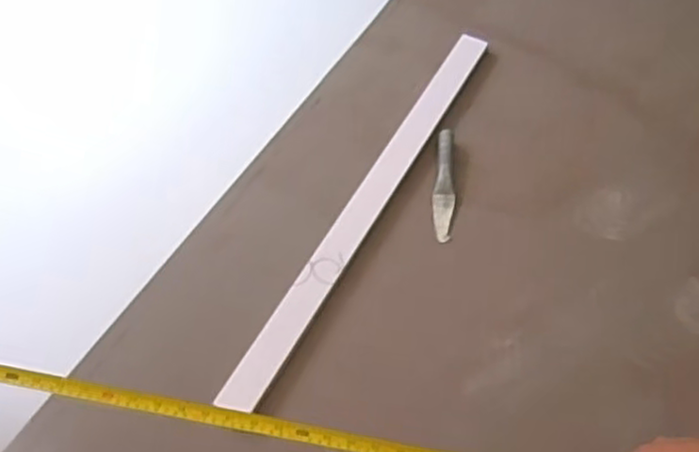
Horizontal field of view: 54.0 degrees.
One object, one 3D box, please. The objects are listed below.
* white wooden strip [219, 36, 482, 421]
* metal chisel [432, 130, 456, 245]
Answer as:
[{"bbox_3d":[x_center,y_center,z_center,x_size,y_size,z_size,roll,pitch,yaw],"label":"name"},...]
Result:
[{"bbox_3d":[0.035,-0.051,1.095,0.050,0.024,0.774,25,61,15],"label":"white wooden strip"},{"bbox_3d":[0.154,-0.071,1.107,0.035,0.025,0.199,6,58,3],"label":"metal chisel"}]

